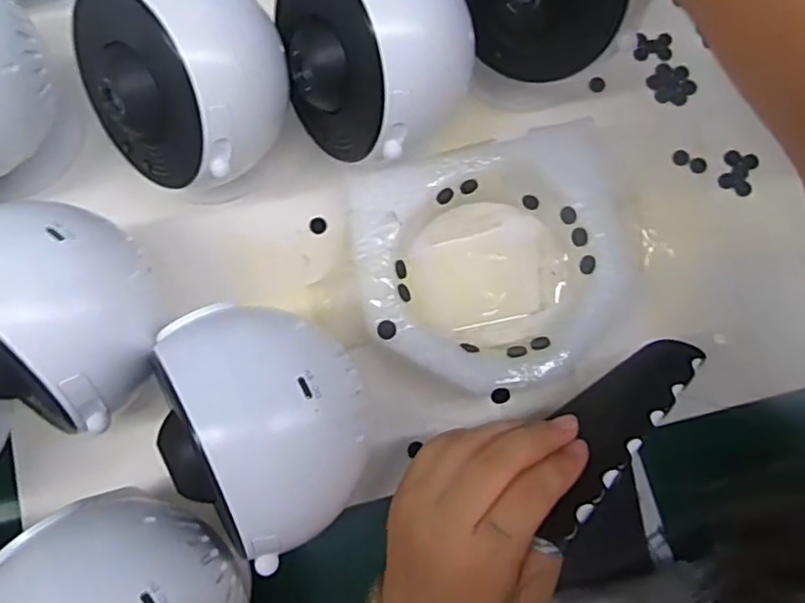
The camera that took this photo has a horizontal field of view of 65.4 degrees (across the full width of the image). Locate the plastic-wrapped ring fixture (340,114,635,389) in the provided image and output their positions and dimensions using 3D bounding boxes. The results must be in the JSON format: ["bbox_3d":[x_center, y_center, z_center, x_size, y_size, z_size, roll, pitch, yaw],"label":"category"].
[{"bbox_3d":[0.053,-0.021,0.354,0.151,0.040,0.133,-14,79,-4],"label":"plastic-wrapped ring fixture"}]

